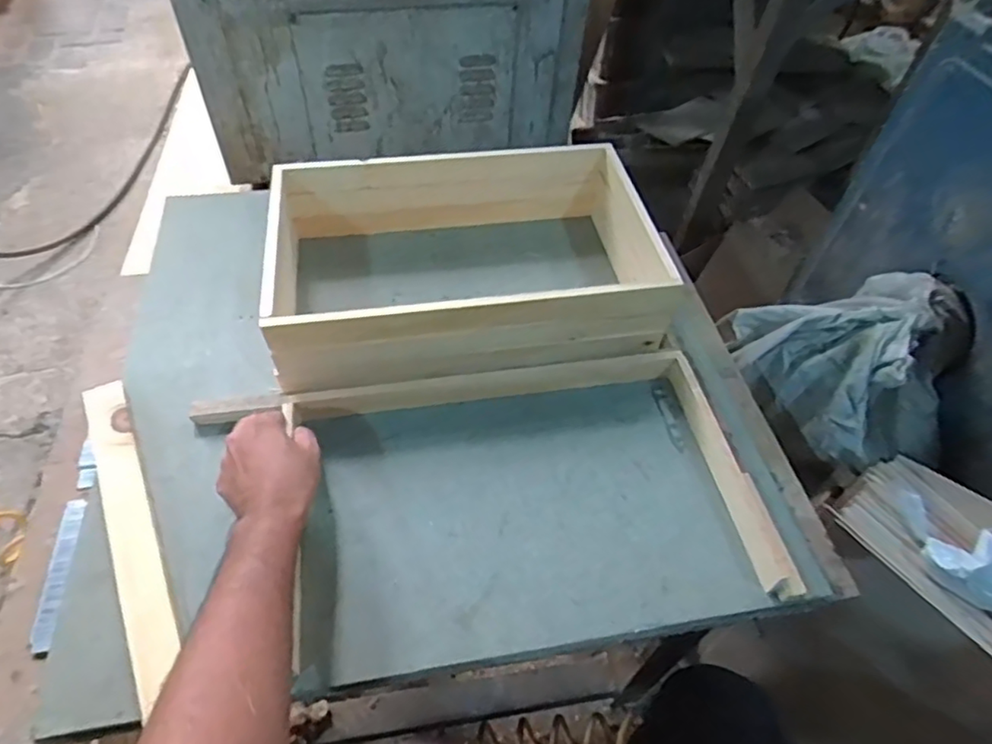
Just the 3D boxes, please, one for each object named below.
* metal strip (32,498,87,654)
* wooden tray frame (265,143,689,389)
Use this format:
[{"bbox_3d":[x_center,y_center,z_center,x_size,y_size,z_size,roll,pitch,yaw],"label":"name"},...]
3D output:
[{"bbox_3d":[-0.349,0.159,0.485,0.016,0.007,0.124,-7,52,-9],"label":"metal strip"},{"bbox_3d":[-0.036,-0.120,0.646,0.390,0.095,0.267,-10,53,-11],"label":"wooden tray frame"}]

